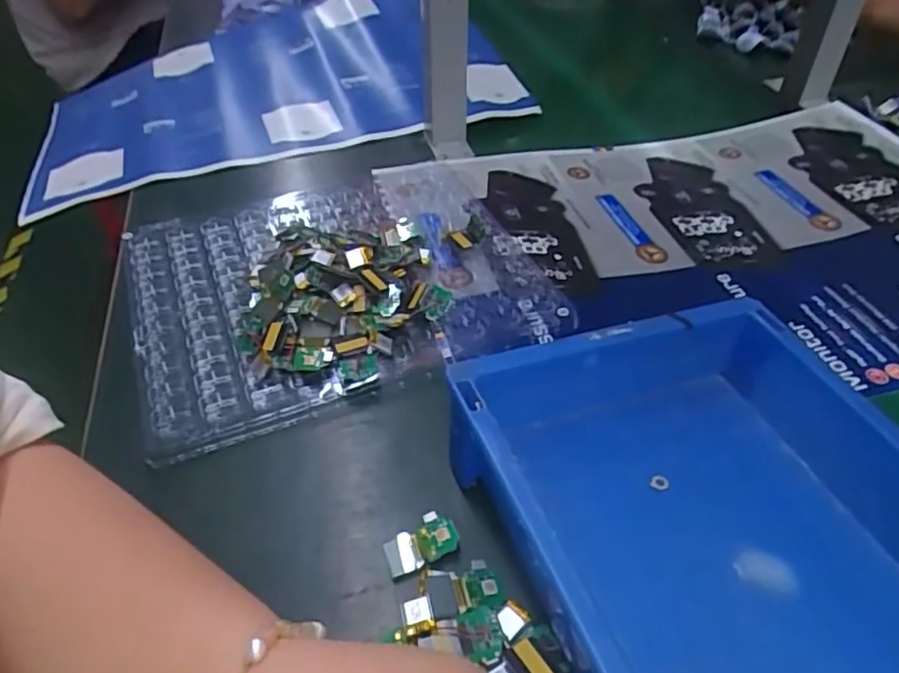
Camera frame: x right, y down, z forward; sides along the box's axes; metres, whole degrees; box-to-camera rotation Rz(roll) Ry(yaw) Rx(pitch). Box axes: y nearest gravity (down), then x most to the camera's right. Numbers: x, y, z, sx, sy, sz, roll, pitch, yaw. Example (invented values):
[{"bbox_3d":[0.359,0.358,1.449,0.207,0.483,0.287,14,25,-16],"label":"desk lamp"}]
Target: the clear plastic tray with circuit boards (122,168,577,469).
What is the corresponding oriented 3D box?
[{"bbox_3d":[-0.082,-0.056,0.484,0.302,0.035,0.244,-16,45,-17],"label":"clear plastic tray with circuit boards"}]

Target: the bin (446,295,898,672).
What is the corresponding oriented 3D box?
[{"bbox_3d":[0.146,0.120,0.290,0.204,0.080,0.301,-15,45,-16],"label":"bin"}]

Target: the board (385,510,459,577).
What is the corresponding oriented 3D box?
[{"bbox_3d":[-0.015,0.108,0.334,0.039,0.005,0.024,-17,46,-18],"label":"board"}]

